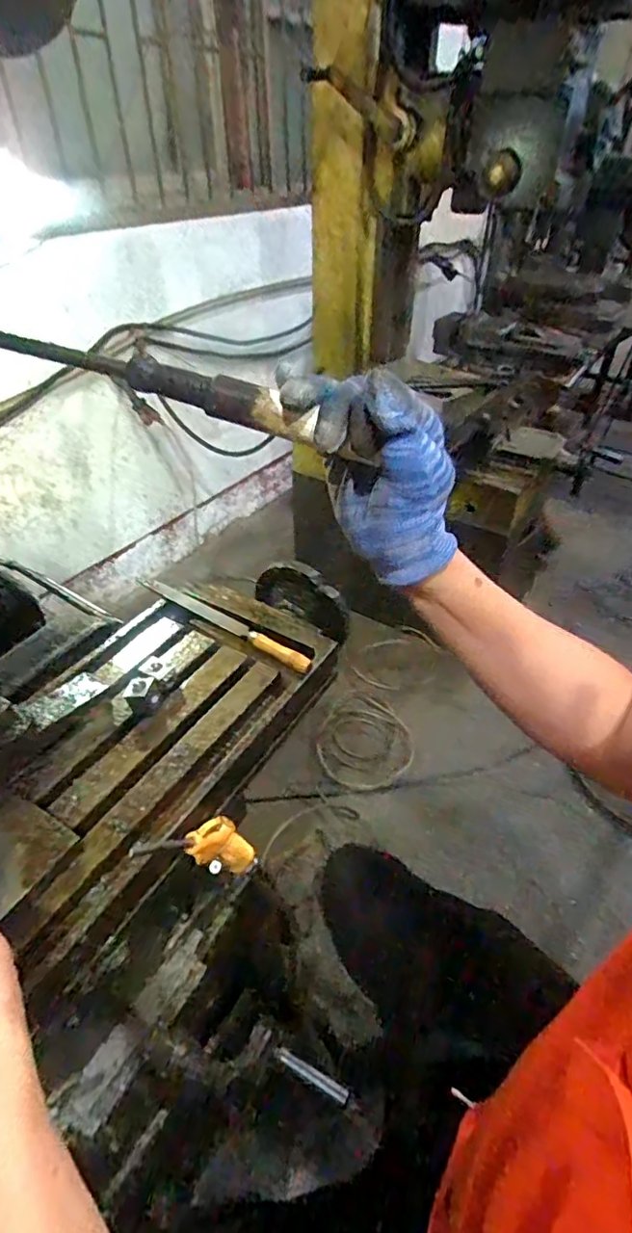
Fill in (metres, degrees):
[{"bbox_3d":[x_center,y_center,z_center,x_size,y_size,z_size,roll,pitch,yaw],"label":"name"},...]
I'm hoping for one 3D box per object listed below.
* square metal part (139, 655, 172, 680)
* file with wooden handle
[{"bbox_3d":[-0.173,0.056,0.606,0.030,0.009,0.025,25,46,27],"label":"square metal part"},{"bbox_3d":[-0.122,0.002,0.686,0.286,0.023,0.018,26,47,28],"label":"file with wooden handle"}]

